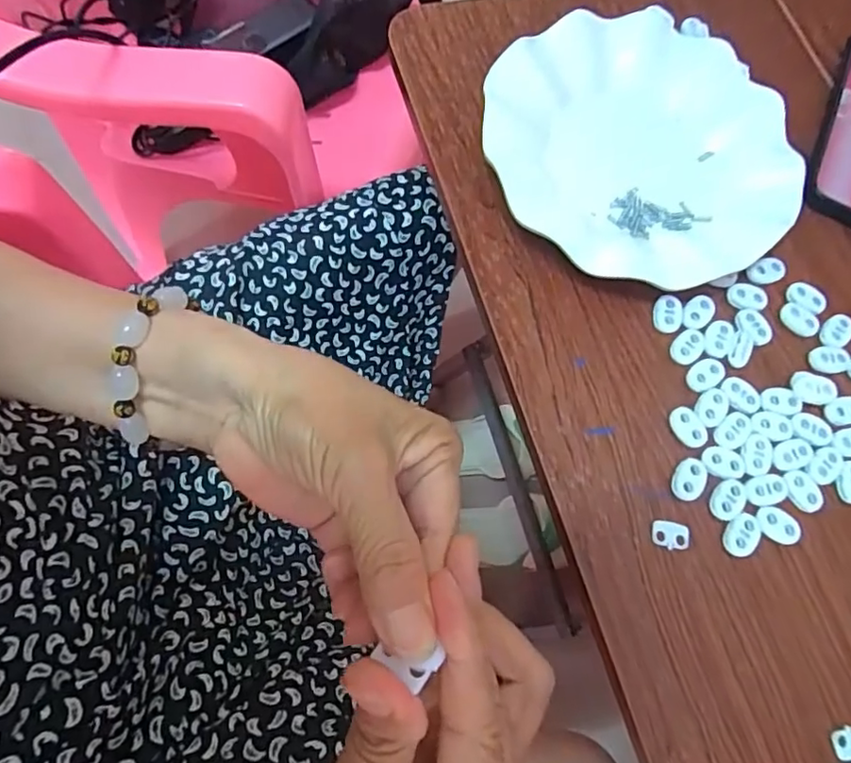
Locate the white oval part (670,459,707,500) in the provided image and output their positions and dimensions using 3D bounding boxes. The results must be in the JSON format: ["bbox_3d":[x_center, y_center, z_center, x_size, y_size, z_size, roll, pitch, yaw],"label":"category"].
[{"bbox_3d":[0.138,0.051,0.302,0.016,0.004,0.023,33,74,6],"label":"white oval part"}]

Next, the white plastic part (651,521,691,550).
[{"bbox_3d":[0.125,0.079,0.295,0.019,0.004,0.013,6,73,-3],"label":"white plastic part"}]

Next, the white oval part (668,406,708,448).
[{"bbox_3d":[0.141,0.025,0.310,0.016,0.004,0.023,-29,78,-12],"label":"white oval part"}]

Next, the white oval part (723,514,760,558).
[{"bbox_3d":[0.162,0.079,0.295,0.016,0.004,0.022,32,73,5],"label":"white oval part"}]

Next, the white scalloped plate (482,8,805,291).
[{"bbox_3d":[0.133,-0.150,0.349,0.183,0.024,0.187,1,73,-4],"label":"white scalloped plate"}]

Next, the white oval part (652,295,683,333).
[{"bbox_3d":[0.138,-0.038,0.329,0.016,0.004,0.020,12,73,-1],"label":"white oval part"}]

